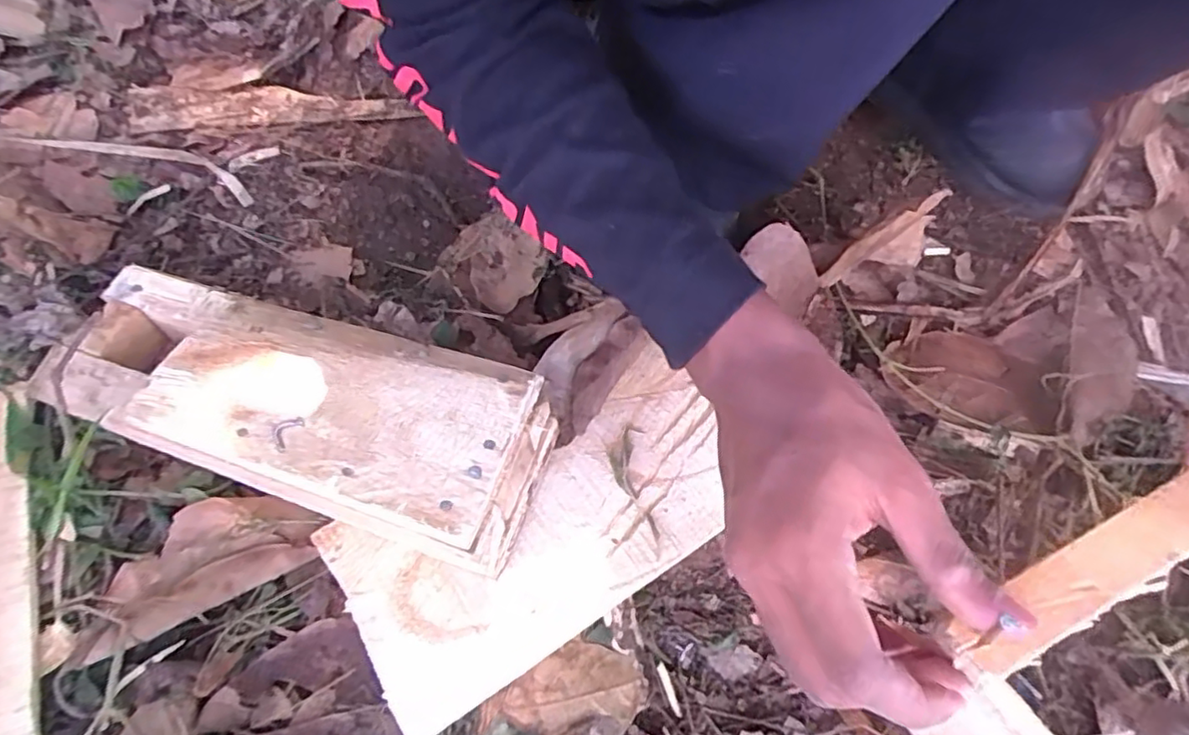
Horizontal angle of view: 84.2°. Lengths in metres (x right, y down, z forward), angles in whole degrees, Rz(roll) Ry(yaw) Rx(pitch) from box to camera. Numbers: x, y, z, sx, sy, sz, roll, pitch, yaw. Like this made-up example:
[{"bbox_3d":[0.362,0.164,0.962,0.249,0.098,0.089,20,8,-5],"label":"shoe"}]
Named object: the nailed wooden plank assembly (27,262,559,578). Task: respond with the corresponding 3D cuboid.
[{"bbox_3d":[-0.157,0.021,0.353,0.259,0.075,0.094,18,65,7],"label":"nailed wooden plank assembly"}]

